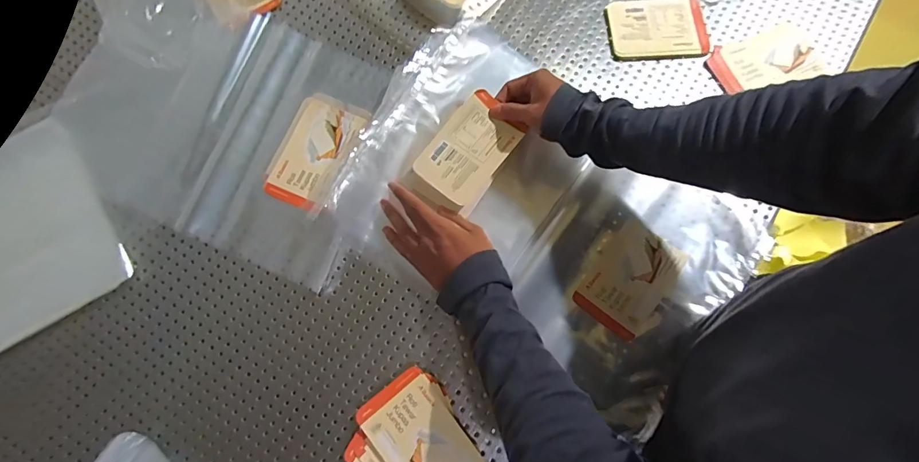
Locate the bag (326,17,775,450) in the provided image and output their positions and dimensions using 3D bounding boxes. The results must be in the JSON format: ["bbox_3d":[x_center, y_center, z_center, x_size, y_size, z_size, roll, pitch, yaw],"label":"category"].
[{"bbox_3d":[0.092,-0.015,0.494,0.468,0.043,0.339,34,81,7],"label":"bag"}]

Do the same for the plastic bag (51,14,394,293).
[{"bbox_3d":[-0.291,-0.140,0.520,0.397,0.030,0.297,23,80,5],"label":"plastic bag"}]

